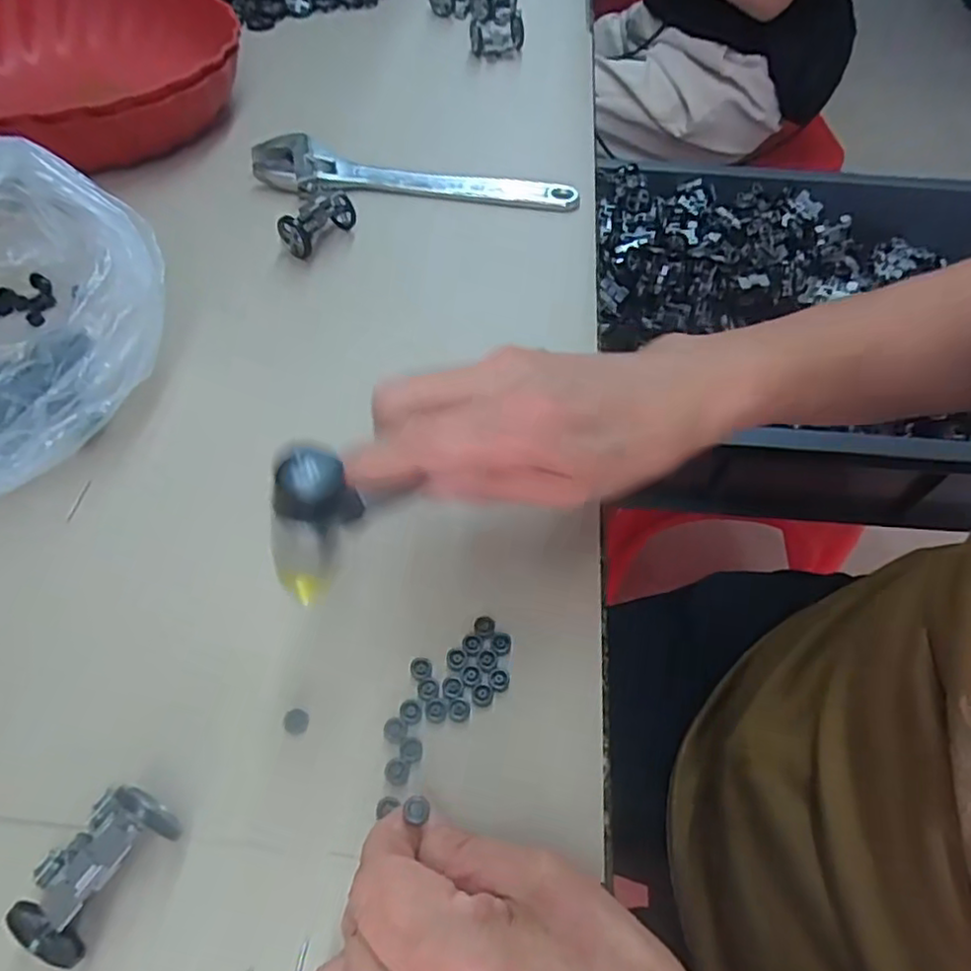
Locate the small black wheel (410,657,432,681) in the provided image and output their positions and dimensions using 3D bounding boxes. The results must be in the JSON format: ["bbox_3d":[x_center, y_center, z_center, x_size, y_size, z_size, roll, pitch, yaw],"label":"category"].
[{"bbox_3d":[-0.027,0.078,0.270,0.009,0.004,0.010,13,56,6],"label":"small black wheel"}]

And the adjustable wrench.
[{"bbox_3d":[-0.053,-0.235,0.479,0.239,0.016,0.046,4,56,-1],"label":"adjustable wrench"}]

